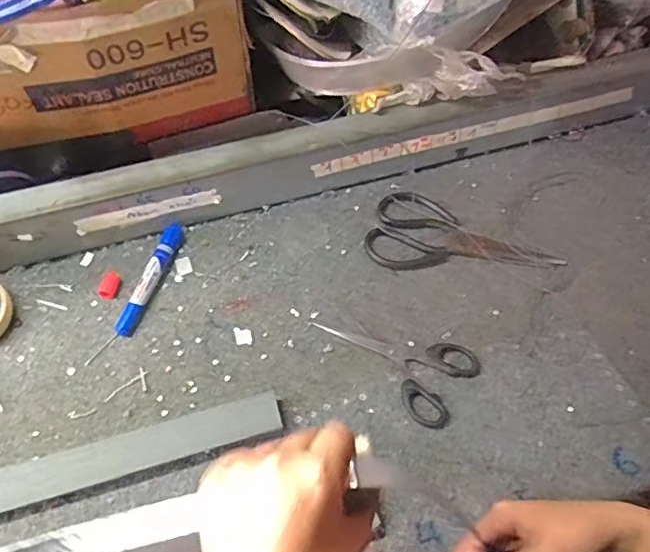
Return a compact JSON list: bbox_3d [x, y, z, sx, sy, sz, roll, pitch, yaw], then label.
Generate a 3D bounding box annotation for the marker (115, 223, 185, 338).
[{"bbox_3d":[-0.190,0.001,0.630,0.022,0.021,0.140,15,60,8],"label":"marker"}]

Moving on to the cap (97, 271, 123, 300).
[{"bbox_3d":[-0.235,0.010,0.627,0.019,0.012,0.032,13,59,7],"label":"cap"}]

